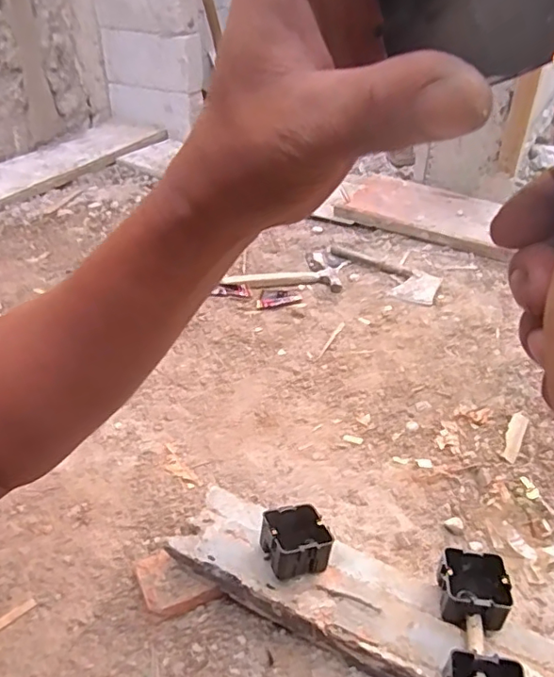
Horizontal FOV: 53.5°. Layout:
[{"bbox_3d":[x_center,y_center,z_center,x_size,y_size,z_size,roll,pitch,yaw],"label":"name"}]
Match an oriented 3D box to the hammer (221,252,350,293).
[{"bbox_3d":[0.024,-0.183,1.450,0.319,0.030,0.195,-3,36,-4],"label":"hammer"}]

